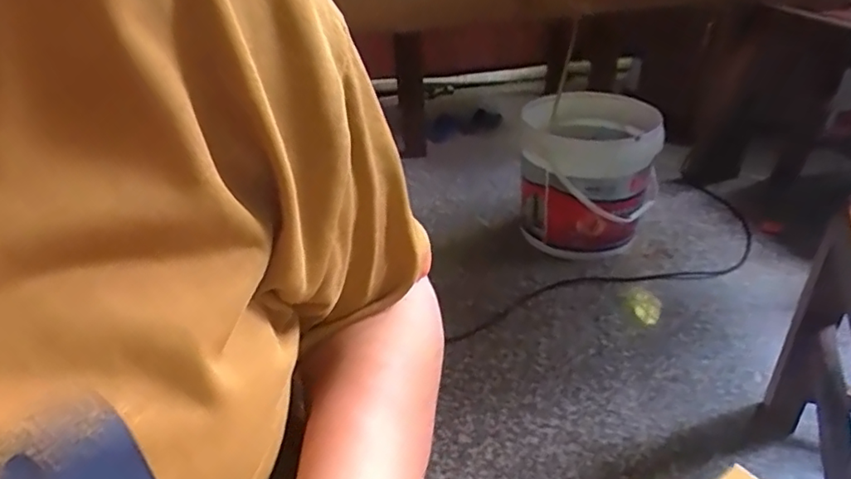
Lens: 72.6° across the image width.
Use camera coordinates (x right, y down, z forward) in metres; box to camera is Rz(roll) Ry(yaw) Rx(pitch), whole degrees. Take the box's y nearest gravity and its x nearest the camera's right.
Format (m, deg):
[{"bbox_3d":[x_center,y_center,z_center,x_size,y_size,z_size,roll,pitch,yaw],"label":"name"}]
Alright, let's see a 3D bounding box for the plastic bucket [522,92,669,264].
[{"bbox_3d":[0.378,-0.152,1.369,0.287,0.289,0.329,7,34,16],"label":"plastic bucket"}]

